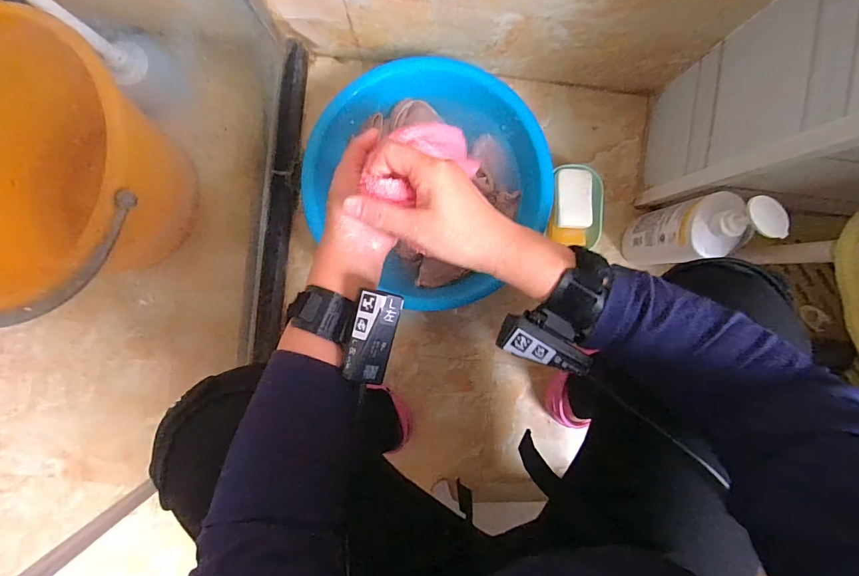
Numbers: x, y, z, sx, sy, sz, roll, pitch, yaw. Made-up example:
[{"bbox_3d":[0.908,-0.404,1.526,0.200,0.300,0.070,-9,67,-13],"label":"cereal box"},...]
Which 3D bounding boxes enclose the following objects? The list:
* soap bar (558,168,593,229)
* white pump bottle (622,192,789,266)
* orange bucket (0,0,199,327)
[{"bbox_3d":[0.247,-0.152,0.721,0.054,0.025,0.099,0,92,-1],"label":"soap bar"},{"bbox_3d":[0.381,-0.085,0.628,0.079,0.274,0.076,0,92,-1],"label":"white pump bottle"},{"bbox_3d":[-0.502,-0.160,0.611,0.304,0.278,0.353,9,92,-1],"label":"orange bucket"}]

